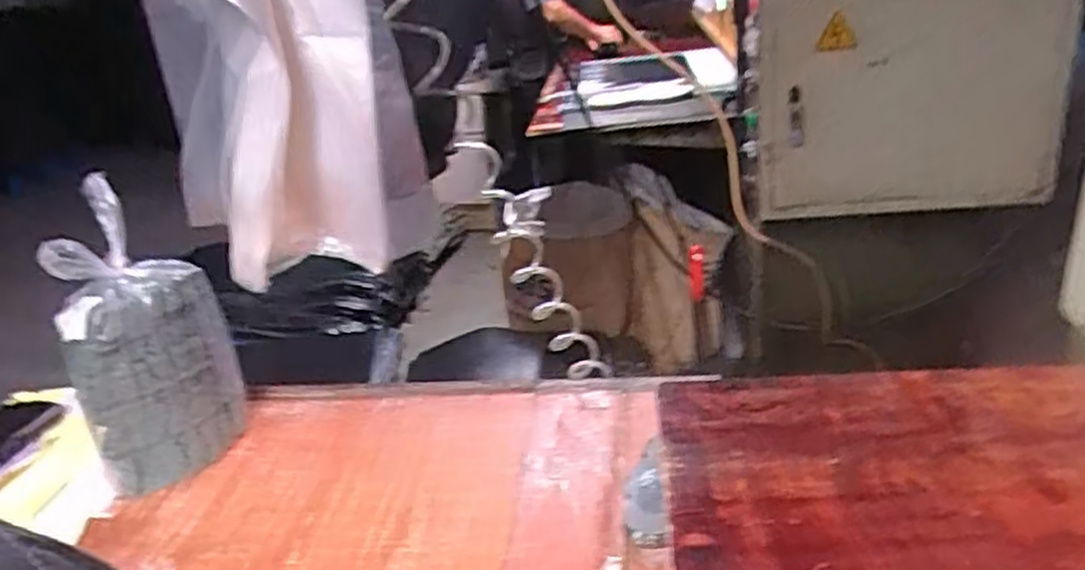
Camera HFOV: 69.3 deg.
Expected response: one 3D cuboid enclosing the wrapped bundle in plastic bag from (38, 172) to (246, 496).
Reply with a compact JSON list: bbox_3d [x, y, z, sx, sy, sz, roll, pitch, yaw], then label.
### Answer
[{"bbox_3d":[-0.567,0.092,1.142,0.209,0.392,0.122,-18,26,-25],"label":"wrapped bundle in plastic bag"}]

